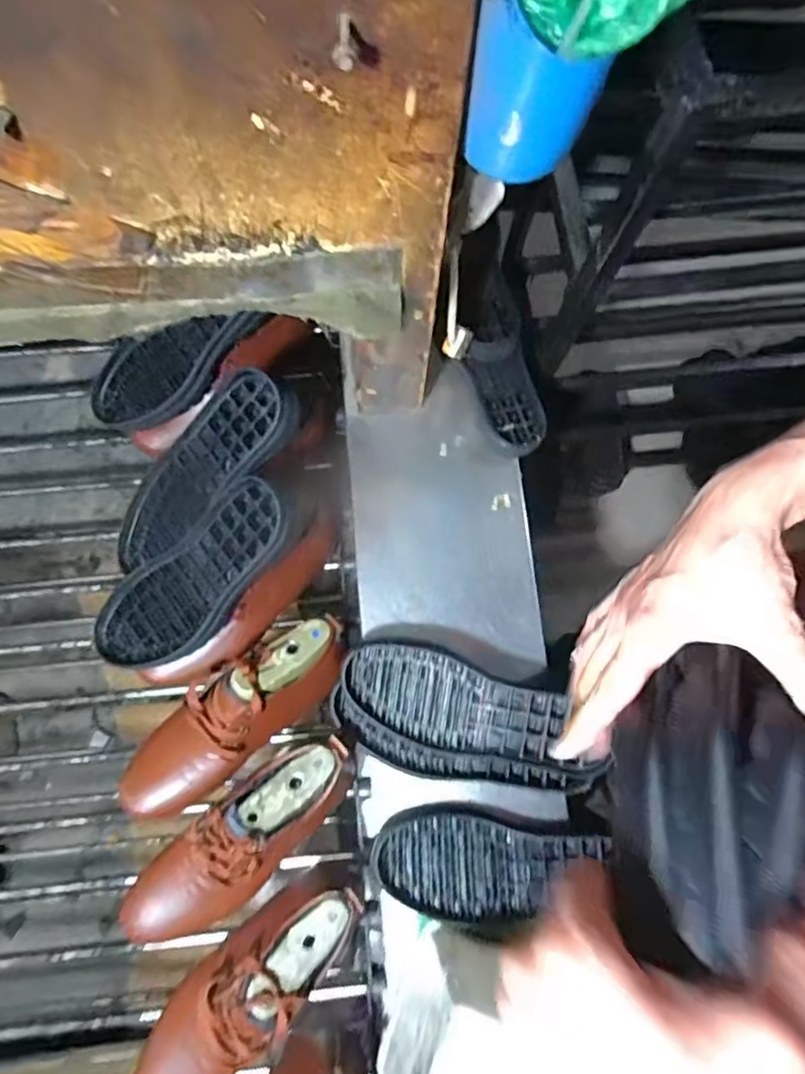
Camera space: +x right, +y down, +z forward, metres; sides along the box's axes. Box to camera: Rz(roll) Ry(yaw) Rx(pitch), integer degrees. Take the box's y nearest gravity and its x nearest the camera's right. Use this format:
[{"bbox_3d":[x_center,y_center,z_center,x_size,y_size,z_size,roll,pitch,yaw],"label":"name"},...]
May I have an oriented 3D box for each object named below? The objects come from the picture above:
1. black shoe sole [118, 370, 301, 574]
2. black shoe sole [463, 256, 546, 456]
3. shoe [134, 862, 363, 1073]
[{"bbox_3d":[-0.218,-0.065,0.628,0.278,0.036,0.101,-39,79,20],"label":"black shoe sole"},{"bbox_3d":[0.121,-0.211,0.728,0.082,0.040,0.233,-8,77,-3],"label":"black shoe sole"},{"bbox_3d":[-0.150,0.432,0.562,0.085,0.106,0.277,43,80,8],"label":"shoe"}]

